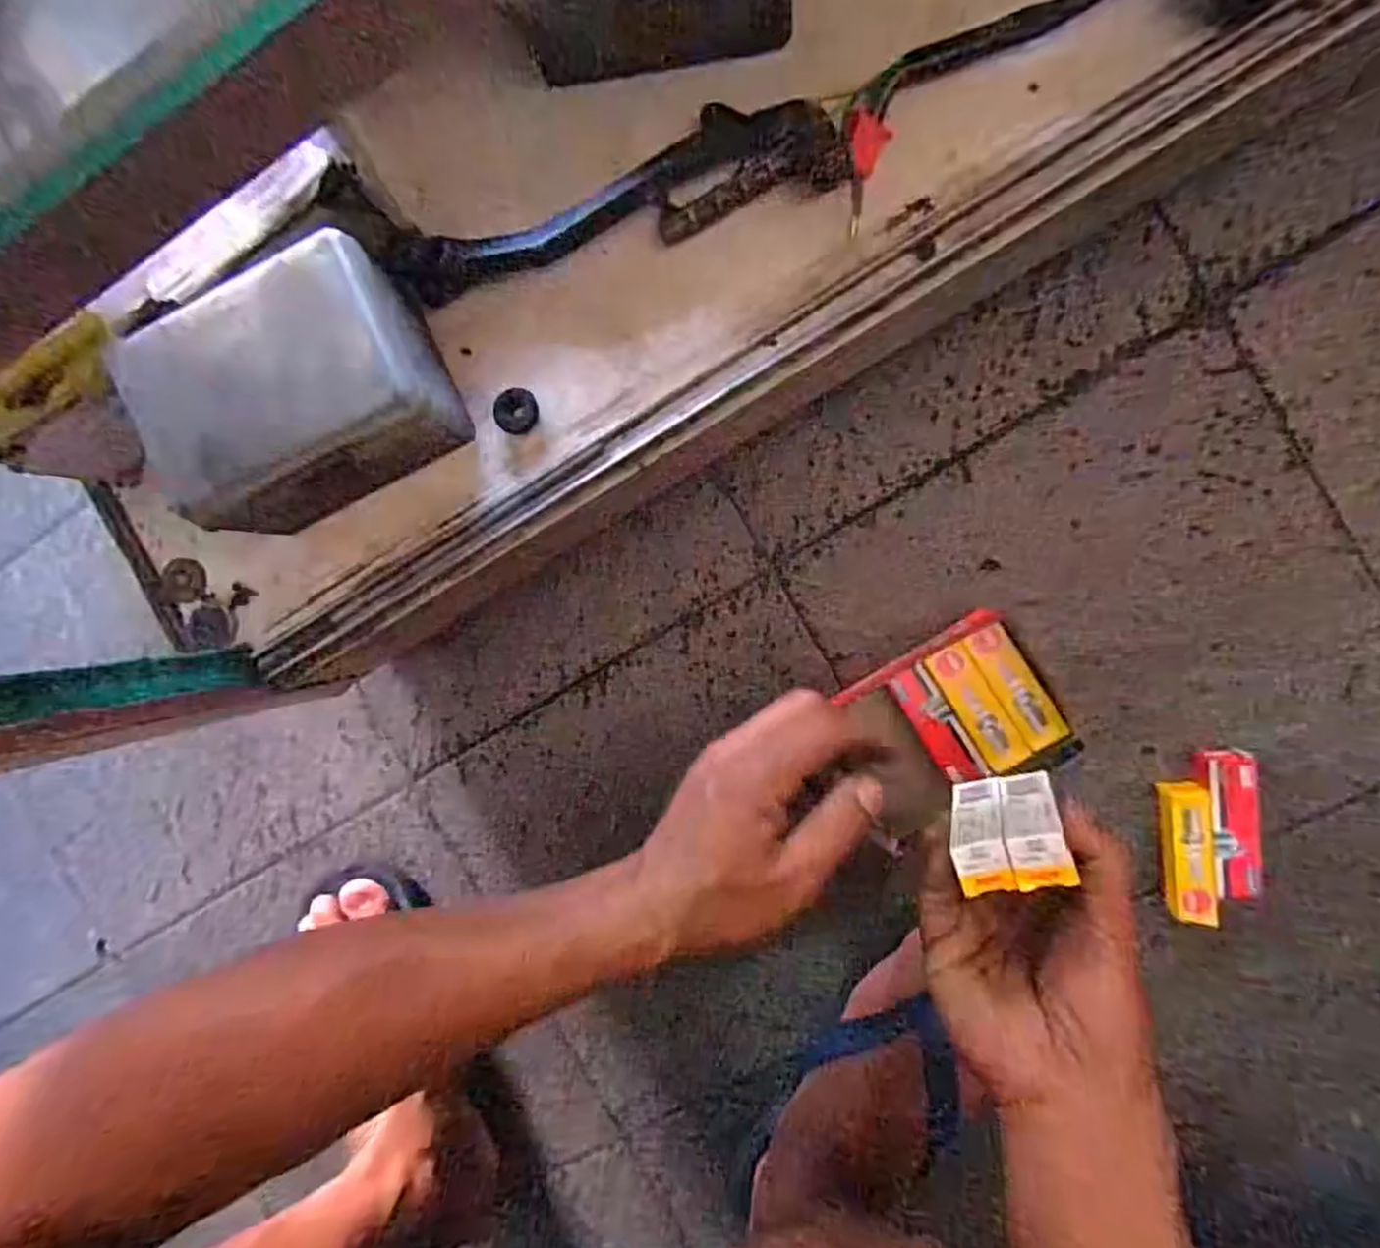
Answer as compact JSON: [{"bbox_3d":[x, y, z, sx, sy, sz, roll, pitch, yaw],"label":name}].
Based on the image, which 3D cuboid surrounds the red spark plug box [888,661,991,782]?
[{"bbox_3d":[0.155,0.062,0.462,0.024,0.031,0.078,-32,89,10],"label":"red spark plug box"}]

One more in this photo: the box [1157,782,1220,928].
[{"bbox_3d":[0.304,0.139,0.448,0.025,0.025,0.083,-6,93,9],"label":"box"}]

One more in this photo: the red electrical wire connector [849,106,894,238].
[{"bbox_3d":[0.073,-0.190,0.307,0.016,0.015,0.049,11,96,8],"label":"red electrical wire connector"}]

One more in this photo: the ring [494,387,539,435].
[{"bbox_3d":[-0.082,-0.100,0.342,0.019,0.007,0.021,21,97,6],"label":"ring"}]

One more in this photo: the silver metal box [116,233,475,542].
[{"bbox_3d":[-0.164,-0.091,0.321,0.116,0.074,0.079,-27,90,10],"label":"silver metal box"}]

